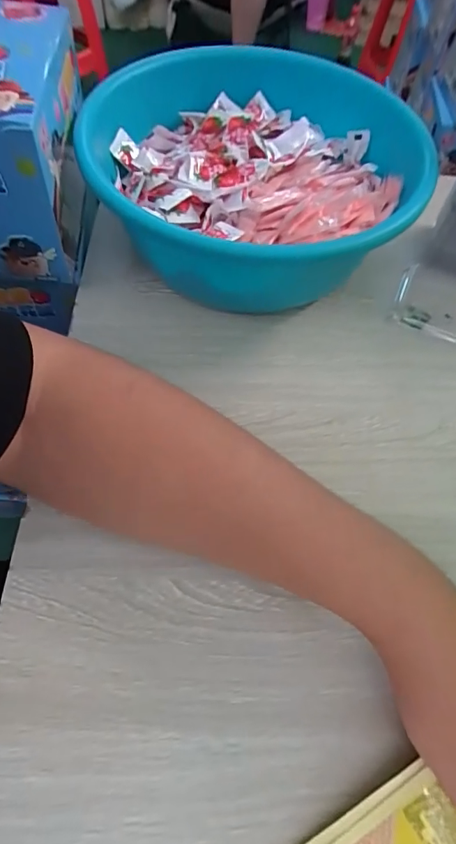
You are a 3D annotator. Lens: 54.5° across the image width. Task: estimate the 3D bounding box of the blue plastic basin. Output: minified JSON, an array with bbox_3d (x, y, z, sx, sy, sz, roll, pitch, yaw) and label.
[{"bbox_3d":[0.019,-0.193,0.376,0.247,0.109,0.235,2,61,-3],"label":"blue plastic basin"}]

